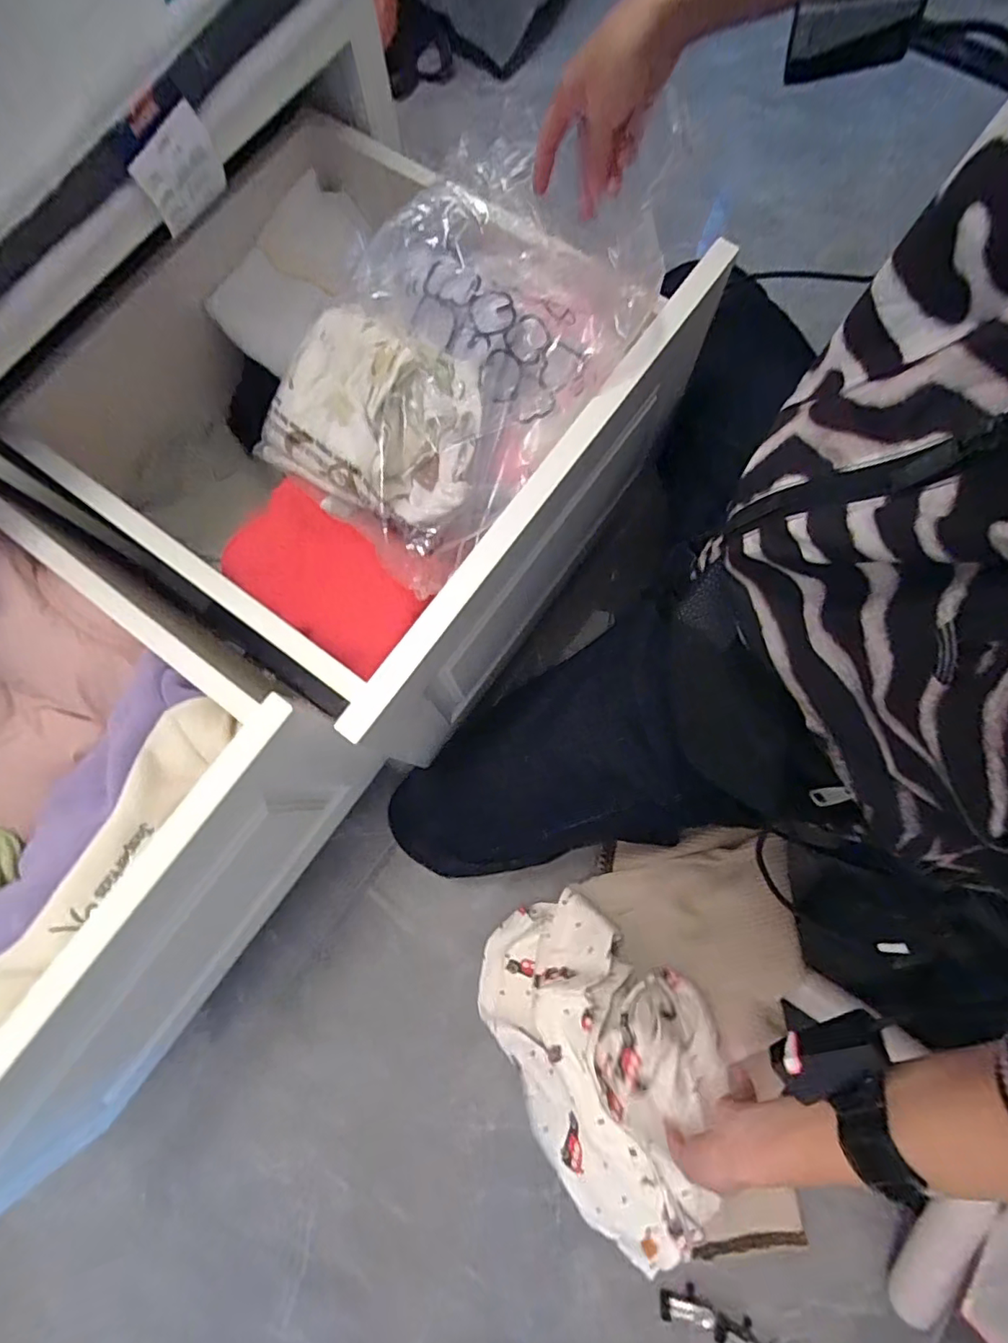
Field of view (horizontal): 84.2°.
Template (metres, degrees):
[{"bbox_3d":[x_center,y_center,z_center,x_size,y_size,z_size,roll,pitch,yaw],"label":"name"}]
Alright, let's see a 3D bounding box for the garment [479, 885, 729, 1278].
[{"bbox_3d":[0.109,0.402,0.591,0.212,0.142,0.297,-29,77,-6],"label":"garment"}]

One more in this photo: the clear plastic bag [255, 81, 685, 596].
[{"bbox_3d":[-0.028,-0.278,0.465,0.242,0.110,0.376,40,80,11],"label":"clear plastic bag"}]

